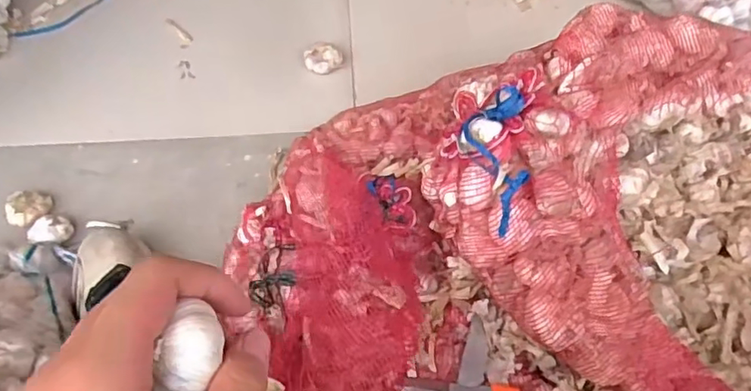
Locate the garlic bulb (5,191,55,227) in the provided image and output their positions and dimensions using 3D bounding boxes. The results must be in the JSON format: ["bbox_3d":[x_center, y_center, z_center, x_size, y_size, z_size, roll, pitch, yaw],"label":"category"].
[{"bbox_3d":[-0.490,0.019,0.804,0.058,0.042,0.046,-41,69,-21],"label":"garlic bulb"}]

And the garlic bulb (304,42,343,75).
[{"bbox_3d":[-0.086,-0.231,0.942,0.058,0.030,0.061,9,61,4],"label":"garlic bulb"}]

